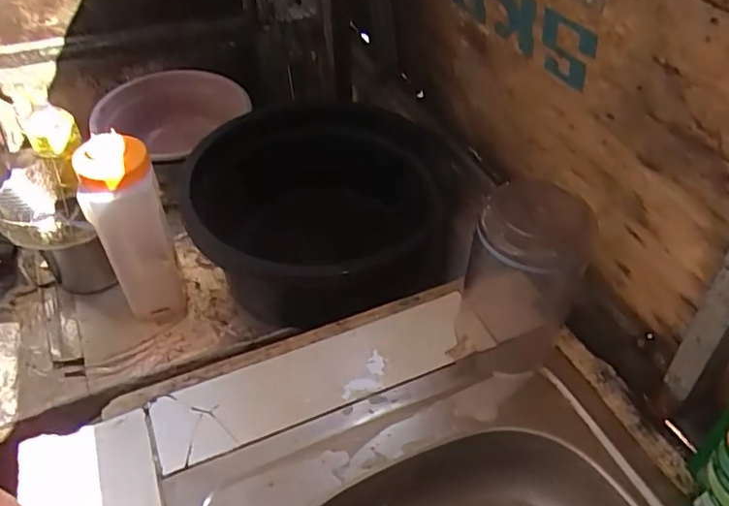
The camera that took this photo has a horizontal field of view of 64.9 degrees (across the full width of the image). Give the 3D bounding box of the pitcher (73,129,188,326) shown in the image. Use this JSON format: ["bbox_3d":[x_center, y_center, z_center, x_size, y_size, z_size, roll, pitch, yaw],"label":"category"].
[{"bbox_3d":[-0.342,-0.026,0.861,0.093,0.293,0.093,-16,47,-15],"label":"pitcher"}]

